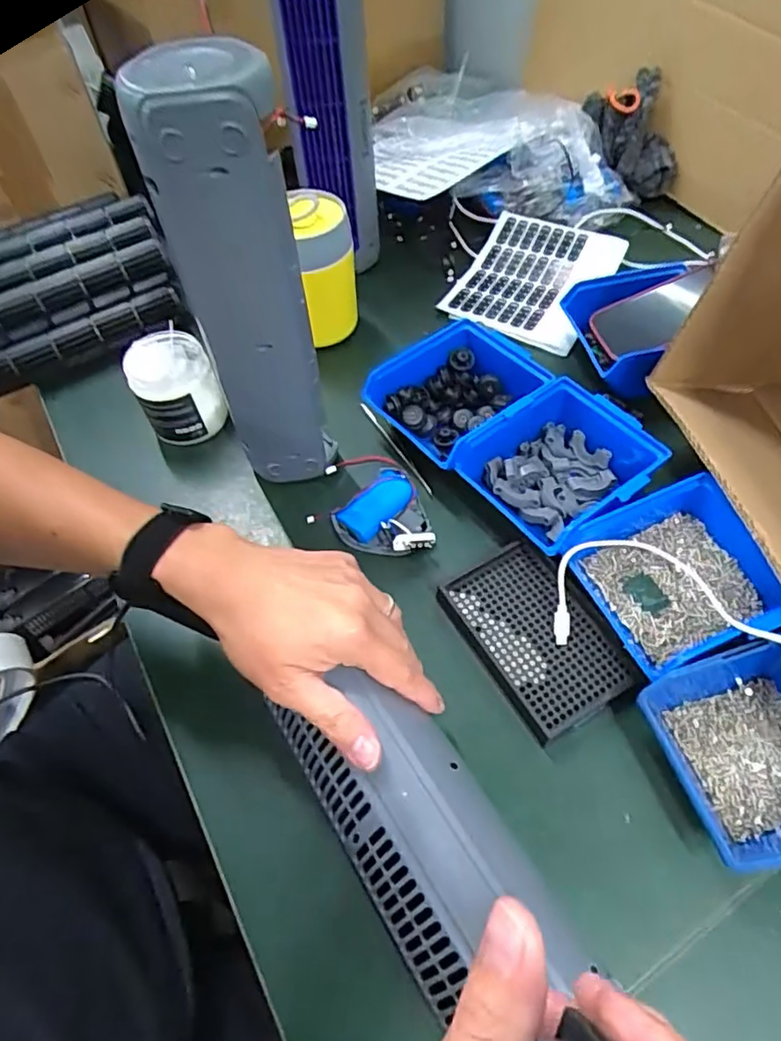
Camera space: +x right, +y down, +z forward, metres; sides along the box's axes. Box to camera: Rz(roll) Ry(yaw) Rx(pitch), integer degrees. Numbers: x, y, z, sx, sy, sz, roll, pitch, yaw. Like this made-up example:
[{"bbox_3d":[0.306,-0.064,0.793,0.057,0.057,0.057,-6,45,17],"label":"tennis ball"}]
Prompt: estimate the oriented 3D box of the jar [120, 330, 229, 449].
[{"bbox_3d":[-0.204,-0.125,0.571,0.072,0.080,0.074,-2,56,2],"label":"jar"}]

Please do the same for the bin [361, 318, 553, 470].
[{"bbox_3d":[0.069,-0.119,0.550,0.152,0.060,0.115,-35,61,-18],"label":"bin"}]

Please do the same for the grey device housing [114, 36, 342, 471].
[{"bbox_3d":[-0.099,-0.147,0.427,0.076,0.303,0.060,-24,58,-12],"label":"grey device housing"}]

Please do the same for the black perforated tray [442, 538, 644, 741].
[{"bbox_3d":[0.108,0.085,0.444,0.091,0.020,0.137,-26,59,-13],"label":"black perforated tray"}]

